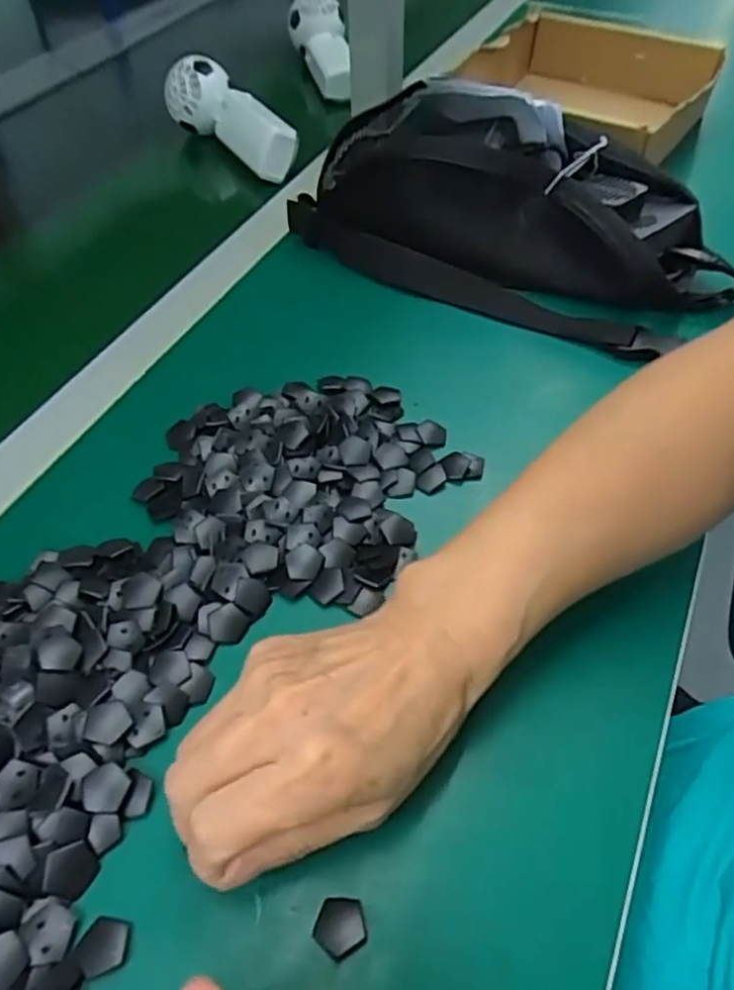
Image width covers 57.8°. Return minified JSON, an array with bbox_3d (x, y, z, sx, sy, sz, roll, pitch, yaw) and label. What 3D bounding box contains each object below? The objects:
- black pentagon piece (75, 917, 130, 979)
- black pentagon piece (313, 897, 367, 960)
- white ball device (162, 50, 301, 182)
[{"bbox_3d":[-0.096,0.163,0.241,0.017,0.004,0.017,-13,52,-8],"label":"black pentagon piece"},{"bbox_3d":[-0.009,0.158,0.244,0.019,0.004,0.018,33,59,24],"label":"black pentagon piece"},{"bbox_3d":[-0.121,-0.340,0.596,0.043,0.055,0.153,-36,59,-24],"label":"white ball device"}]

